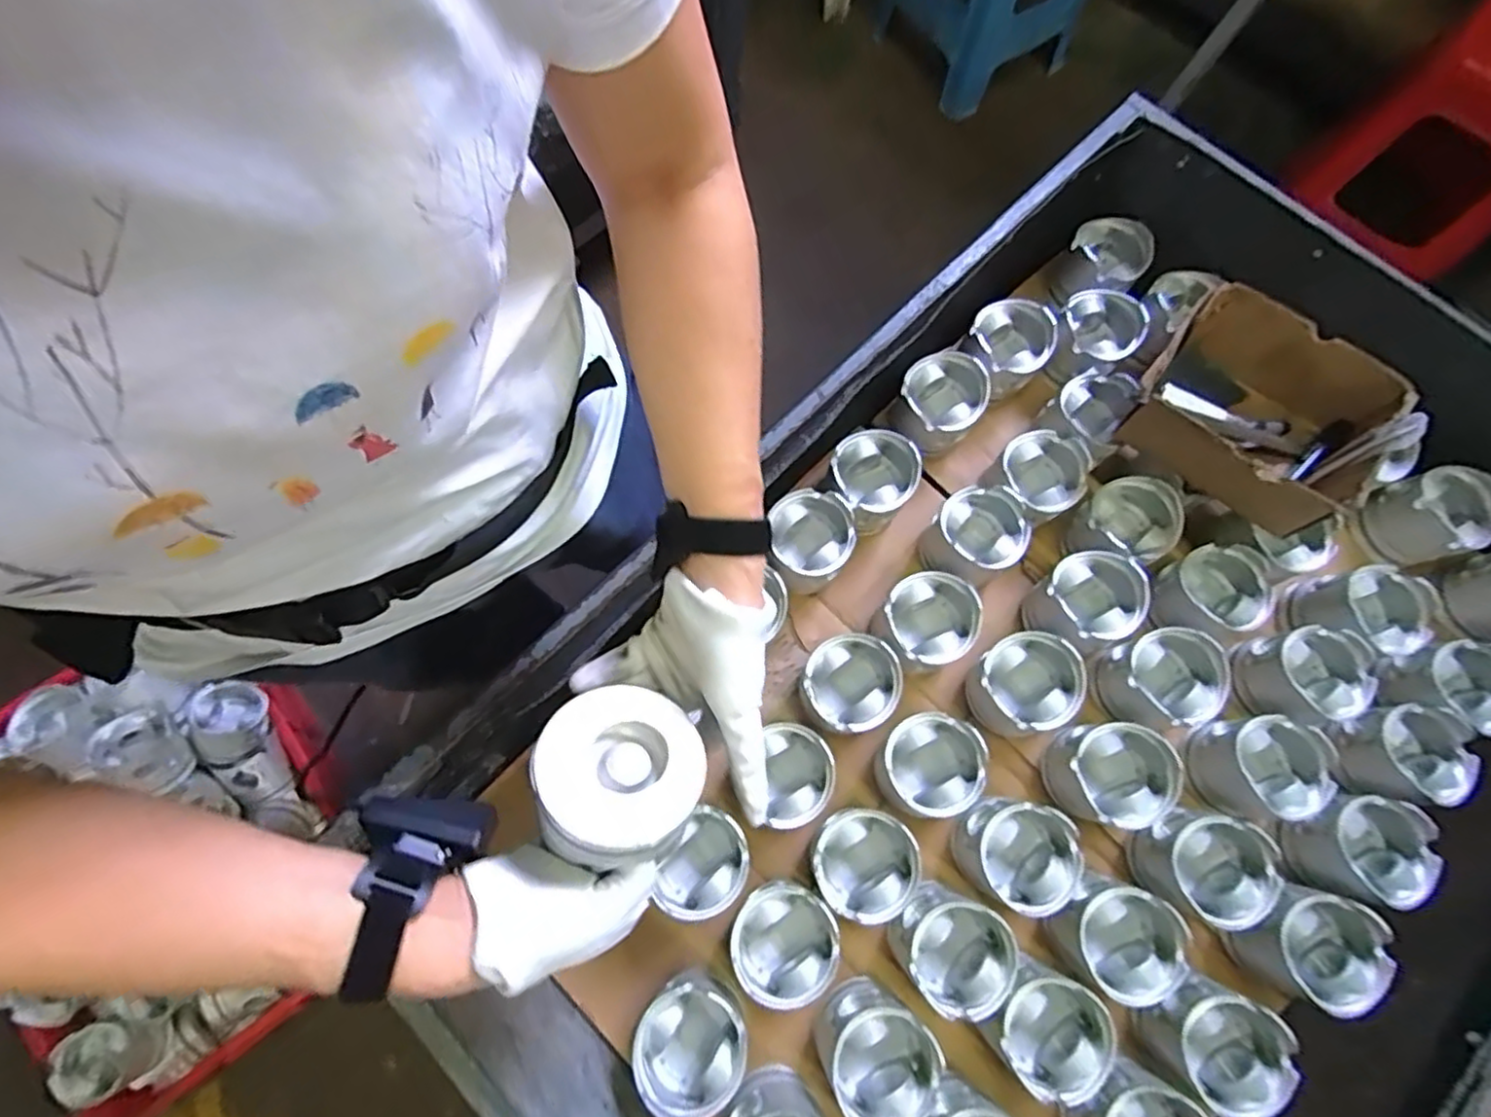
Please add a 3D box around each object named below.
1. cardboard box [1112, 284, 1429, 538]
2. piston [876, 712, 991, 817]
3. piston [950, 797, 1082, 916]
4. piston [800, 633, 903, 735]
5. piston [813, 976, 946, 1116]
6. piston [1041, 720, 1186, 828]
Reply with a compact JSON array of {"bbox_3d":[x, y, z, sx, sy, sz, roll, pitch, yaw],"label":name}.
[{"bbox_3d":[0.514,-0.145,0.702,0.169,0.111,0.216,-41,79,-12],"label":"cardboard box"},{"bbox_3d":[0.180,0.202,0.677,0.094,0.080,0.093,-26,76,-9],"label":"piston"},{"bbox_3d":[0.256,0.280,0.650,0.098,0.070,0.092,0,74,-2],"label":"piston"},{"bbox_3d":[0.105,0.127,0.690,0.095,0.062,0.092,-26,76,-9],"label":"piston"},{"bbox_3d":[0.115,0.438,0.605,0.092,0.064,0.099,0,74,-2],"label":"piston"},{"bbox_3d":[0.355,0.208,0.664,0.095,0.074,0.089,0,74,-2],"label":"piston"}]

